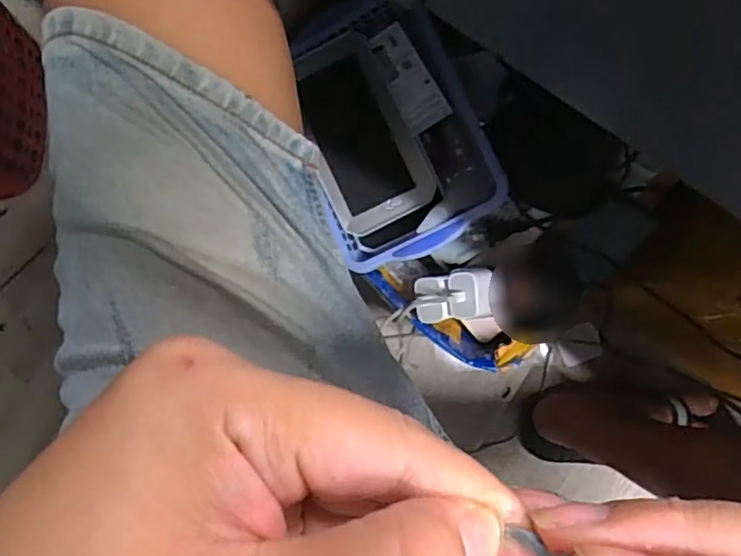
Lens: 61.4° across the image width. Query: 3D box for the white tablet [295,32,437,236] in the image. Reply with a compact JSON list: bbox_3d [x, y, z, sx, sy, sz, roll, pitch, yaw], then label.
[{"bbox_3d":[-0.012,-0.133,0.582,0.094,0.017,0.171,-27,92,-3],"label":"white tablet"}]

